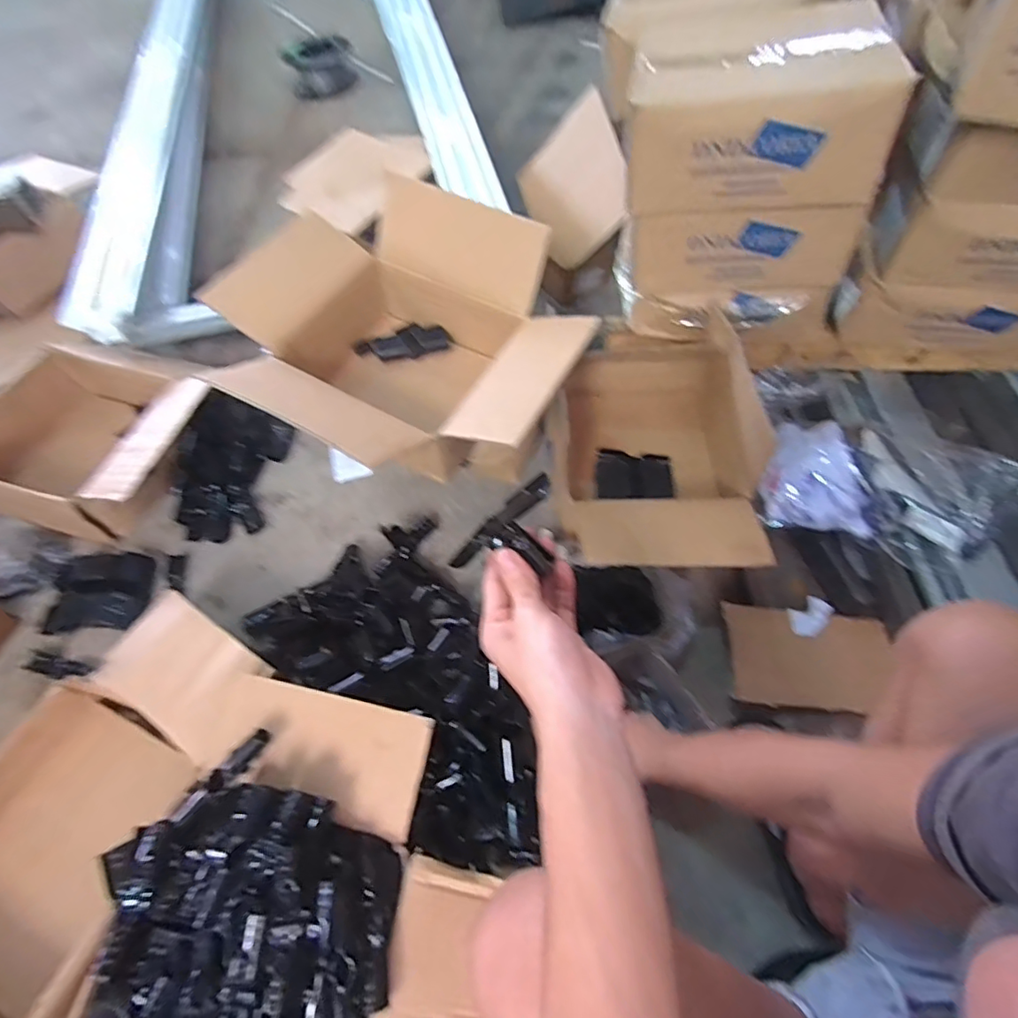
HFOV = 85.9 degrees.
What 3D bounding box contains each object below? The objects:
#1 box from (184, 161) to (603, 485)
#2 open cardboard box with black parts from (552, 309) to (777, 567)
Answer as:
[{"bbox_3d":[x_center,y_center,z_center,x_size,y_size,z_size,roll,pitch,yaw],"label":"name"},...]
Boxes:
[{"bbox_3d":[-0.168,-0.238,0.856,0.527,0.241,0.443,25,63,16],"label":"box"},{"bbox_3d":[0.240,-0.110,0.891,0.280,0.223,0.454,4,59,4],"label":"open cardboard box with black parts"}]

